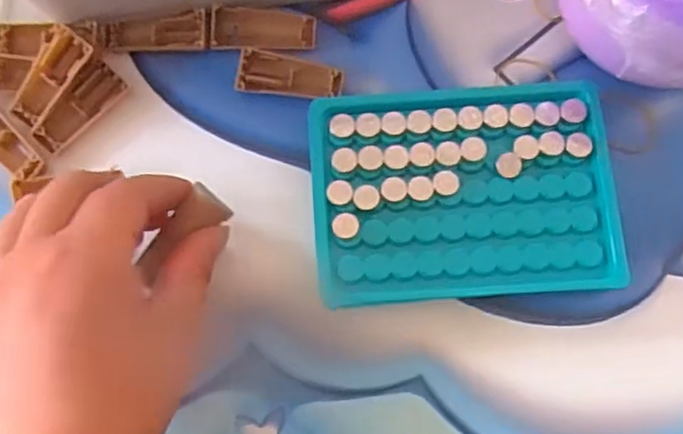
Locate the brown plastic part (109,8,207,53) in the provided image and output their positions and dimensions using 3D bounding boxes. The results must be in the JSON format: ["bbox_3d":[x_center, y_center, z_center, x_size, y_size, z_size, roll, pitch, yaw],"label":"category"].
[{"bbox_3d":[-0.089,-0.089,0.316,0.046,0.009,0.019,-5,79,-1],"label":"brown plastic part"}]

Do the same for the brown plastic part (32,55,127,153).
[{"bbox_3d":[-0.124,-0.051,0.306,0.020,0.008,0.047,42,87,-21],"label":"brown plastic part"}]

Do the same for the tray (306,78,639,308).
[{"bbox_3d":[0.054,-0.011,0.293,0.130,0.021,0.093,-4,79,-1],"label":"tray"}]

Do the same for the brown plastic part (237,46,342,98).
[{"bbox_3d":[-0.024,-0.067,0.310,0.049,0.008,0.021,6,79,1],"label":"brown plastic part"}]

